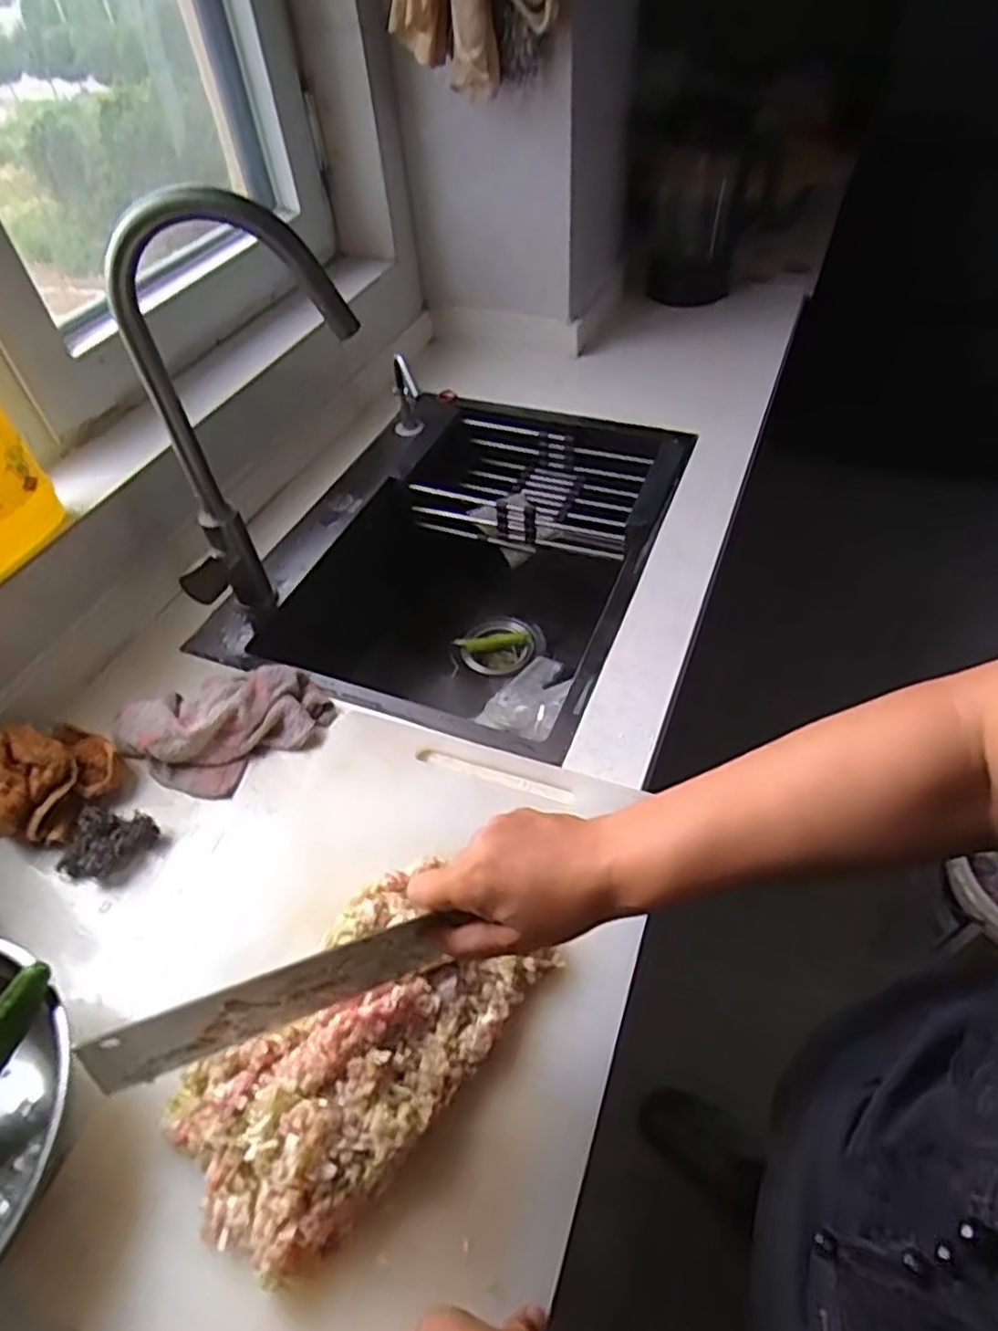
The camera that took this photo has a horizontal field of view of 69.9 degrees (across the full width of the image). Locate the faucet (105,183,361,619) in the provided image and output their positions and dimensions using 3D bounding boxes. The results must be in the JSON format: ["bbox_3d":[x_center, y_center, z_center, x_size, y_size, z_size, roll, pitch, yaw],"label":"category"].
[{"bbox_3d":[-0.236,-0.211,0.693,0.232,0.421,0.056,-16,50,-10],"label":"faucet"}]

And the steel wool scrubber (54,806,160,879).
[{"bbox_3d":[-0.348,0.156,0.630,0.069,0.031,0.059,6,50,10],"label":"steel wool scrubber"}]

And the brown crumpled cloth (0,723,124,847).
[{"bbox_3d":[-0.411,0.101,0.655,0.098,0.073,0.115,-3,49,2],"label":"brown crumpled cloth"}]

